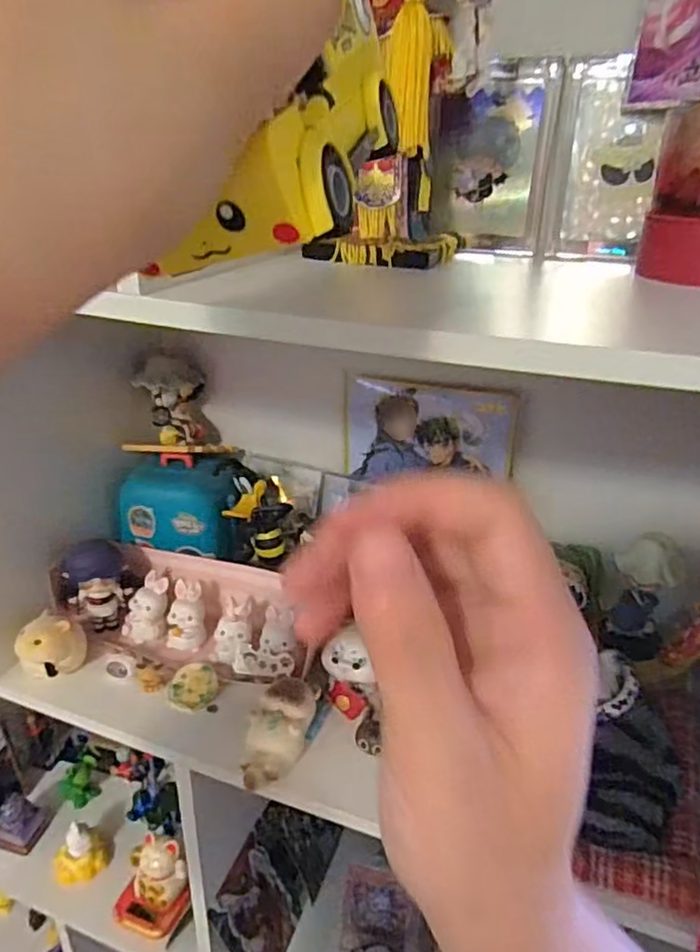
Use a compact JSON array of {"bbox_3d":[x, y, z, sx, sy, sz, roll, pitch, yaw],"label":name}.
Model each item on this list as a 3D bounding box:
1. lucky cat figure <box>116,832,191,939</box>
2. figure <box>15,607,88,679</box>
[{"bbox_3d":[-0.180,0.384,0.601,0.066,0.058,0.053,11,29,15],"label":"lucky cat figure"},{"bbox_3d":[-0.214,0.124,0.463,0.043,0.055,0.029,-13,32,-29],"label":"figure"}]

